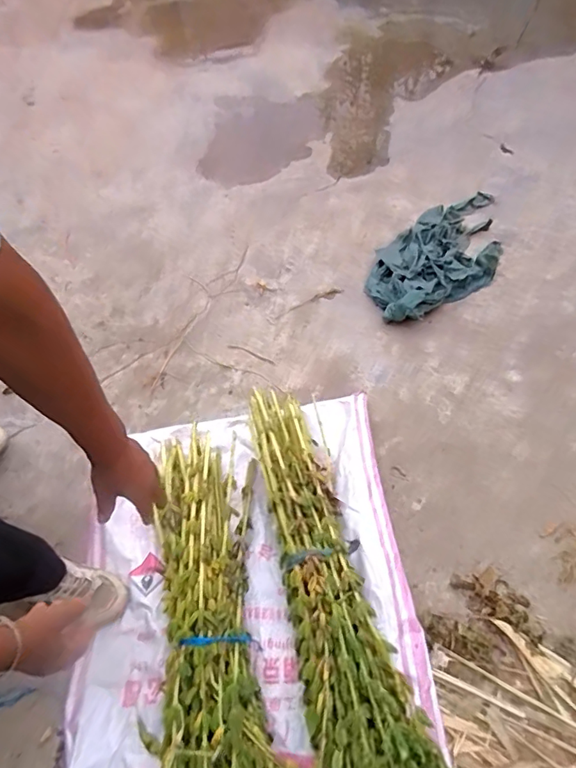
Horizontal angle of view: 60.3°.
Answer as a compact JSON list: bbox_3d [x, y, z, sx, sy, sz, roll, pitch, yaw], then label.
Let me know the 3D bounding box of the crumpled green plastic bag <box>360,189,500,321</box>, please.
[{"bbox_3d":[0.438,-0.375,1.359,0.277,0.069,0.558,38,66,25],"label":"crumpled green plastic bag"}]

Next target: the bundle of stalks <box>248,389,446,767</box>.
[{"bbox_3d":[0.089,0.412,0.754,0.188,0.240,0.972,-13,56,-5],"label":"bundle of stalks"}]

